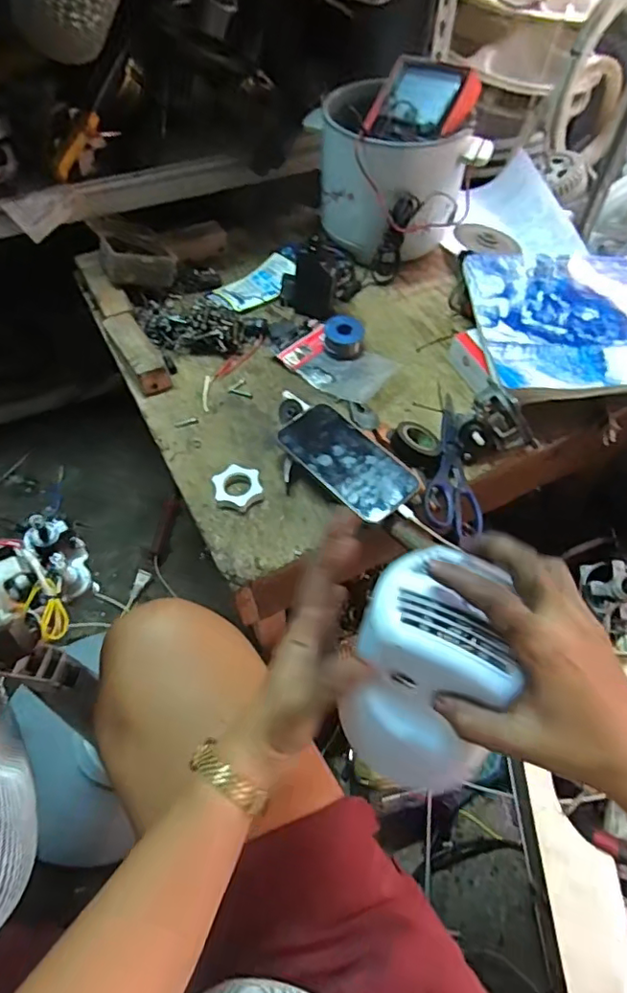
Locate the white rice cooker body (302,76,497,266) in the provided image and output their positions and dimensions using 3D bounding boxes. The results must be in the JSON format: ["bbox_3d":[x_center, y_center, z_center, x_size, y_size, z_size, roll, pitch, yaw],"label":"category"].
[{"bbox_3d":[0.119,-0.484,0.827,0.195,0.169,0.204,-19,57,-14],"label":"white rice cooker body"}]

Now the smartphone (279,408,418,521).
[{"bbox_3d":[0.036,-0.040,0.606,0.076,0.009,0.159,-39,65,-18],"label":"smartphone"}]

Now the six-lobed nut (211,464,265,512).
[{"bbox_3d":[-0.084,-0.010,0.615,0.052,0.015,0.053,1,55,-1],"label":"six-lobed nut"}]

